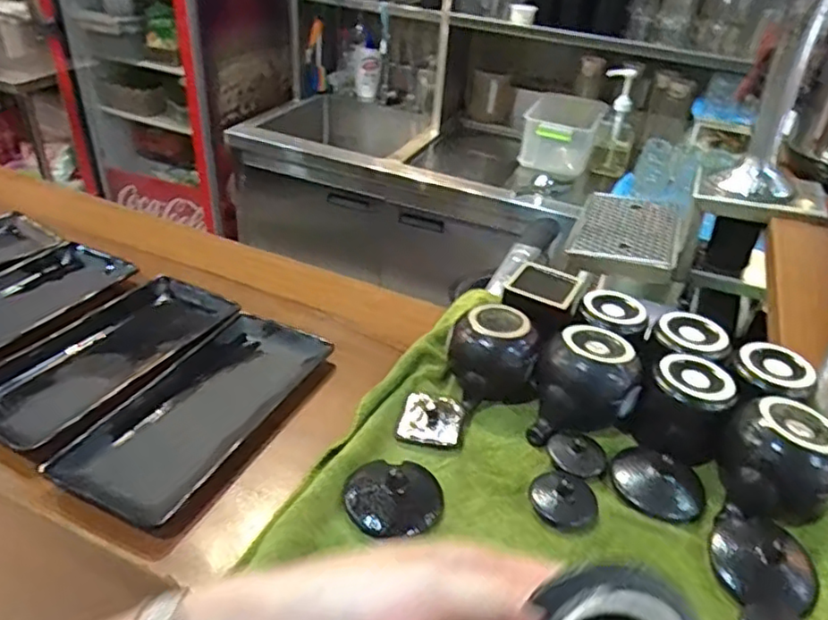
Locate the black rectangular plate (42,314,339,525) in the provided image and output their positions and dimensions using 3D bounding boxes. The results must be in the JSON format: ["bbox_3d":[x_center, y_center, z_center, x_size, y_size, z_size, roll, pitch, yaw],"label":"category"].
[{"bbox_3d":[-0.153,0.068,0.468,0.096,0.025,0.205,18,37,18],"label":"black rectangular plate"}]

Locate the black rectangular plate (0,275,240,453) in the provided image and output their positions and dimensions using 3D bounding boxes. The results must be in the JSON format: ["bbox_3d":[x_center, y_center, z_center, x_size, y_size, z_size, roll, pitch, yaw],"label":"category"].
[{"bbox_3d":[-0.246,0.031,0.504,0.098,0.021,0.203,21,38,21],"label":"black rectangular plate"}]

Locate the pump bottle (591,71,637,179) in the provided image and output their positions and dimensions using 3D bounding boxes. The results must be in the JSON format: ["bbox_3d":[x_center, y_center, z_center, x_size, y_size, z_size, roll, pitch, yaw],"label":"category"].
[{"bbox_3d":[0.568,-0.528,1.775,0.102,0.275,0.102,14,36,12],"label":"pump bottle"}]

